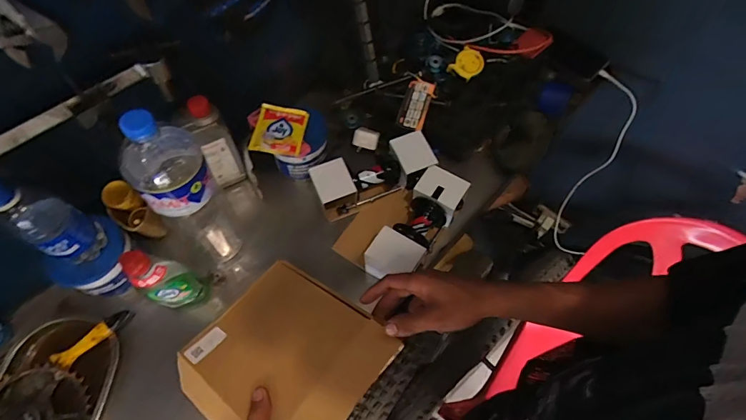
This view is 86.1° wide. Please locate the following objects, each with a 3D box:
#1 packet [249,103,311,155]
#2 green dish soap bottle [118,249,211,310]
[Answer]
[{"bbox_3d":[-0.153,-0.132,0.658,0.083,0.014,0.091,9,62,5],"label":"packet"},{"bbox_3d":[-0.292,0.098,0.564,0.054,0.167,0.064,27,65,14],"label":"green dish soap bottle"}]

